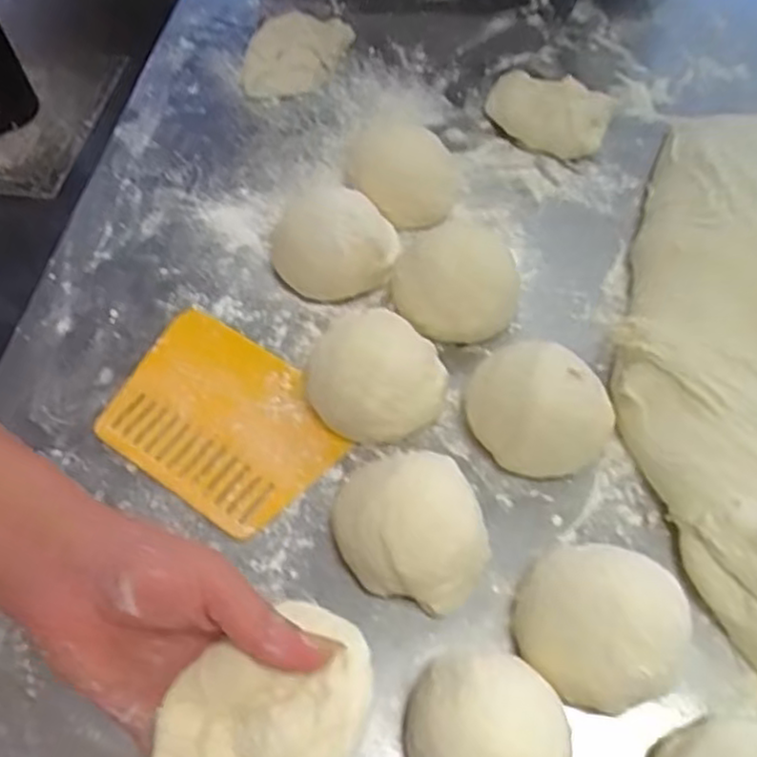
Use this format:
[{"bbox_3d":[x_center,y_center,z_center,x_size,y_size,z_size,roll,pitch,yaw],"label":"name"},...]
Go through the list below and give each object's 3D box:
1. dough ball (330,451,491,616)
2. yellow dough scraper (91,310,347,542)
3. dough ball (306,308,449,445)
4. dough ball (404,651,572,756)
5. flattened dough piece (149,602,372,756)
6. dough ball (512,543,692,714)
[{"bbox_3d":[0.018,0.084,0.411,0.092,0.061,0.078,27,62,20],"label":"dough ball"},{"bbox_3d":[-0.106,0.027,0.486,0.157,0.006,0.116,30,65,19],"label":"yellow dough scraper"},{"bbox_3d":[0.001,0.000,0.464,0.076,0.049,0.076,-1,59,1],"label":"dough ball"},{"bbox_3d":[0.052,0.178,0.352,0.073,0.066,0.074,-1,59,1],"label":"dough ball"},{"bbox_3d":[-0.051,0.152,0.318,0.081,0.024,0.104,29,63,21],"label":"flattened dough piece"},{"bbox_3d":[0.118,0.130,0.382,0.083,0.061,0.080,-1,59,1],"label":"dough ball"}]

